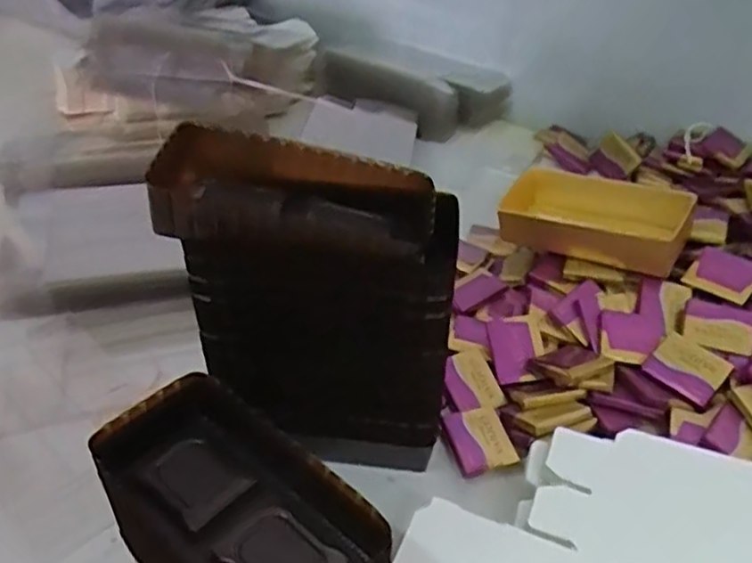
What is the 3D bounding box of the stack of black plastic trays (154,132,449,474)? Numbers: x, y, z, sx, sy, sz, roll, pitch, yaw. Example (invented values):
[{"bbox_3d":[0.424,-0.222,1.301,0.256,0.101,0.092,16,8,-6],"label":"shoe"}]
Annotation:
[{"bbox_3d":[-0.029,0.017,0.331,0.123,0.158,0.066,3,40,1],"label":"stack of black plastic trays"}]

